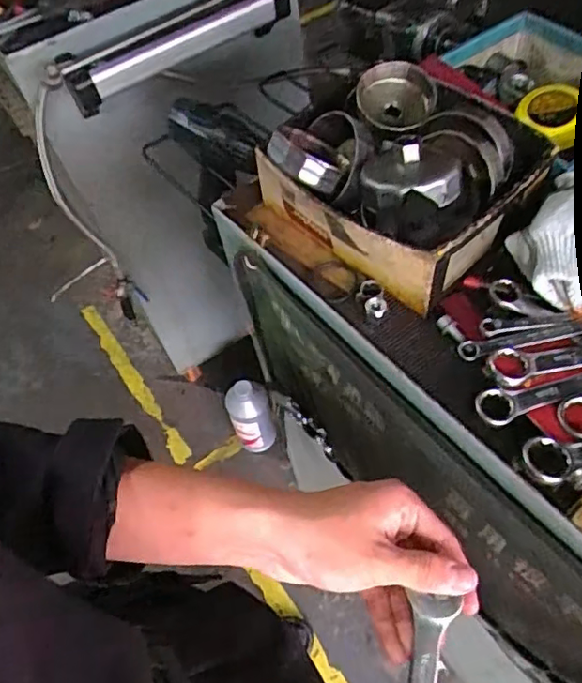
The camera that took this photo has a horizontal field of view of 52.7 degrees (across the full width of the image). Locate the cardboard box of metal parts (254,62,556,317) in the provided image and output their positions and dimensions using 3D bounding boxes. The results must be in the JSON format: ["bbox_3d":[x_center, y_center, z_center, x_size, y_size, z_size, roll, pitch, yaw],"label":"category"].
[{"bbox_3d":[0.099,-0.150,0.523,0.196,0.101,0.201,-36,59,-16],"label":"cardboard box of metal parts"}]

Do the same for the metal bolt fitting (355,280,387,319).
[{"bbox_3d":[0.069,-0.035,0.503,0.023,0.012,0.037,-7,56,2],"label":"metal bolt fitting"}]

